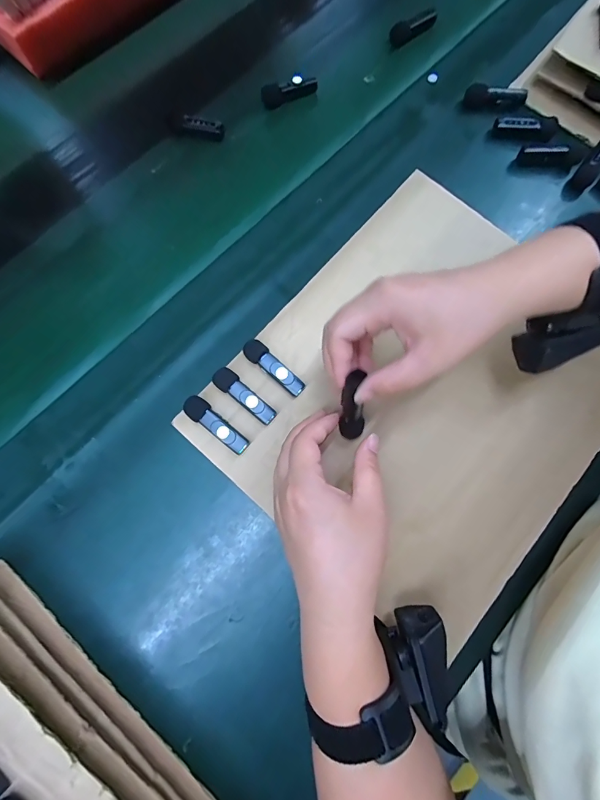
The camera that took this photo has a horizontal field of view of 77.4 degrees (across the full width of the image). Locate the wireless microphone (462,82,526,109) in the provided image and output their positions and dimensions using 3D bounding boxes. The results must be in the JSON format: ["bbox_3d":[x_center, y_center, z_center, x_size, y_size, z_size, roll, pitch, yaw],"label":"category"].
[{"bbox_3d":[0.214,-0.330,0.410,0.062,0.023,0.018,1,78,-1],"label":"wireless microphone"}]

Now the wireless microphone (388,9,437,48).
[{"bbox_3d":[0.134,-0.445,0.446,0.072,0.012,0.024,-41,82,-9],"label":"wireless microphone"}]

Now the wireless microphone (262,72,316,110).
[{"bbox_3d":[-0.013,-0.354,0.428,0.064,0.019,0.021,-8,78,10],"label":"wireless microphone"}]

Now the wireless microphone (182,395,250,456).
[{"bbox_3d":[-0.071,0.021,0.323,0.064,0.015,0.018,36,79,6],"label":"wireless microphone"}]

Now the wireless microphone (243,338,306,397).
[{"bbox_3d":[-0.023,-0.029,0.335,0.064,0.015,0.018,40,80,7],"label":"wireless microphone"}]

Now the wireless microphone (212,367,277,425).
[{"bbox_3d":[-0.048,-0.004,0.328,0.062,0.017,0.018,37,79,6],"label":"wireless microphone"}]

